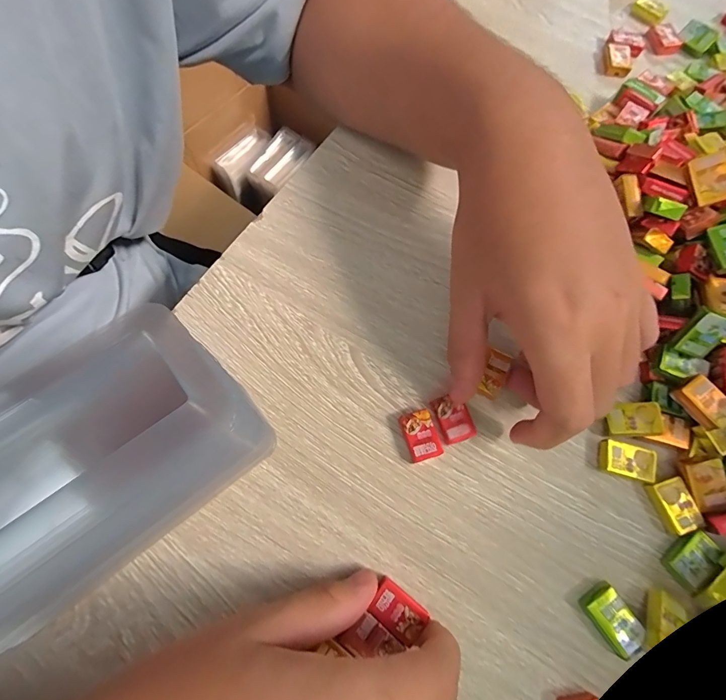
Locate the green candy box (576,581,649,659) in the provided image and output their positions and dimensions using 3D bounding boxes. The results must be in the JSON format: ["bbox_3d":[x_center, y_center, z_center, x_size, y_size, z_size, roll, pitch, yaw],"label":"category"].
[{"bbox_3d":[0.118,0.128,0.185,0.017,0.009,0.026,-29,74,-11],"label":"green candy box"}]

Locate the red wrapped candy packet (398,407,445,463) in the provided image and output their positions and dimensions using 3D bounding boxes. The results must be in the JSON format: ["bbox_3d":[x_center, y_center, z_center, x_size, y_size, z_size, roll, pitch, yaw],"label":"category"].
[{"bbox_3d":[0.031,0.046,0.212,0.017,0.008,0.026,-18,72,-8],"label":"red wrapped candy packet"}]

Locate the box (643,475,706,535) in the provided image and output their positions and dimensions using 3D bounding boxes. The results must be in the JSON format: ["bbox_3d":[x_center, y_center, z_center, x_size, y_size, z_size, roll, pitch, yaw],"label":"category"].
[{"bbox_3d":[0.162,0.081,0.203,0.017,0.008,0.026,-19,72,-8],"label":"box"}]

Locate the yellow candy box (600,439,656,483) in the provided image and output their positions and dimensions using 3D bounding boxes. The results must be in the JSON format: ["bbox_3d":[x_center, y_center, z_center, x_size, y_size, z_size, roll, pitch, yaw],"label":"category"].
[{"bbox_3d":[0.141,0.059,0.209,0.026,0.006,0.017,14,70,3],"label":"yellow candy box"}]

